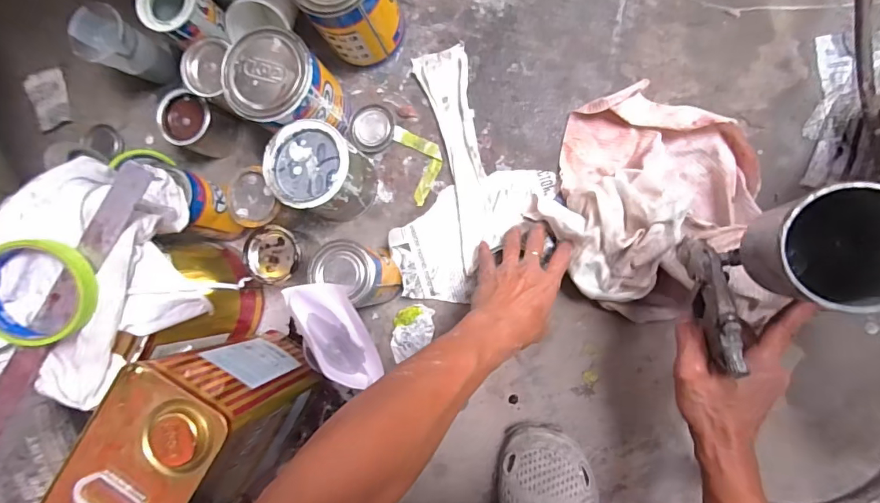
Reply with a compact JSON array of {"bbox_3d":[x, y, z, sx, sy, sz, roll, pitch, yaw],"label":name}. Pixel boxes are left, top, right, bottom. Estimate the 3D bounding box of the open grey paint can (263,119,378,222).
[{"bbox_3d":[-0.141,-0.094,0.558,0.099,0.113,0.094,-1,85,8],"label":"open grey paint can"}]

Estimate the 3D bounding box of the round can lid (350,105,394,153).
[{"bbox_3d":[-0.092,-0.166,0.608,0.060,0.005,0.064,-1,85,8],"label":"round can lid"}]

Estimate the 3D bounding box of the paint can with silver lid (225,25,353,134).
[{"bbox_3d":[-0.182,-0.191,0.561,0.107,0.133,0.098,-1,85,8],"label":"paint can with silver lid"}]

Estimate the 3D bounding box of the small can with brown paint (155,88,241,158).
[{"bbox_3d":[-0.318,-0.165,0.610,0.085,0.077,0.071,21,89,9],"label":"small can with brown paint"}]

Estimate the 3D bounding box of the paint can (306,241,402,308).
[{"bbox_3d":[-0.091,0.028,0.529,0.073,0.133,0.067,-1,85,8],"label":"paint can"}]

